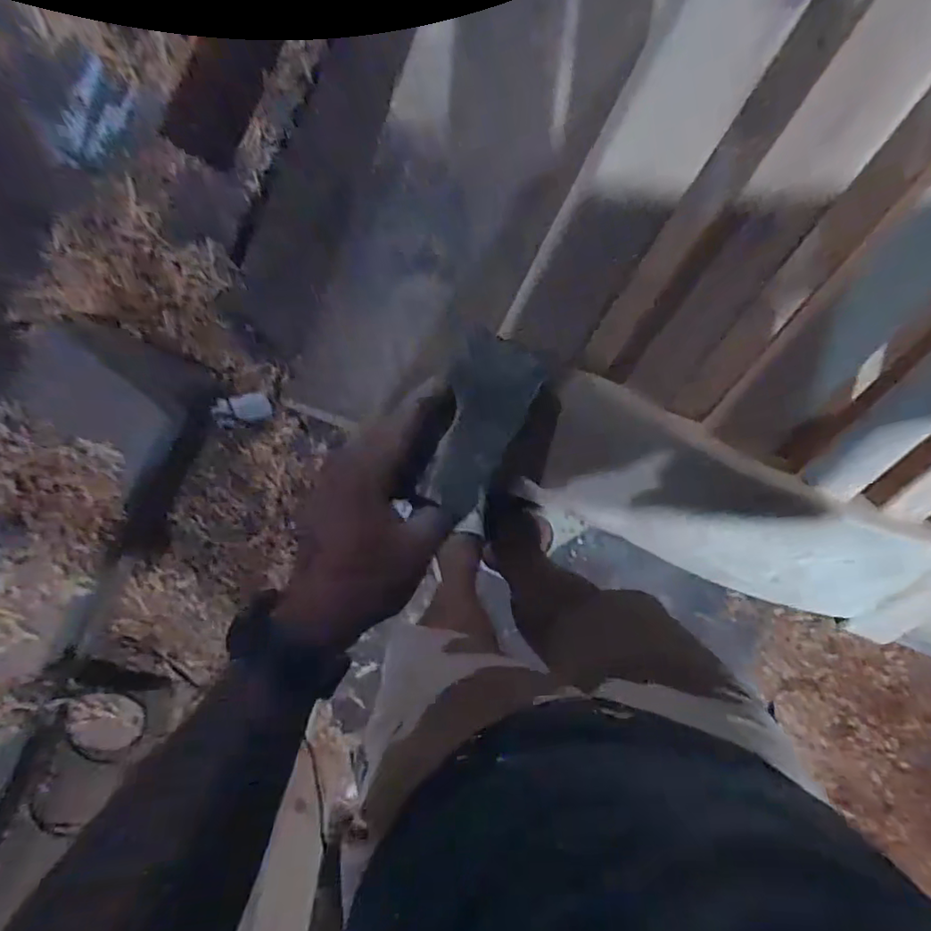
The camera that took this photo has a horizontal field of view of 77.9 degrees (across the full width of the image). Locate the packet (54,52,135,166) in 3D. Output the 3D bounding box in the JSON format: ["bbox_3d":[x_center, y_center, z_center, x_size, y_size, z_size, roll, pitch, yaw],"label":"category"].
[{"bbox_3d":[-0.703,-0.659,1.092,0.113,0.020,0.193,26,98,-8],"label":"packet"}]

